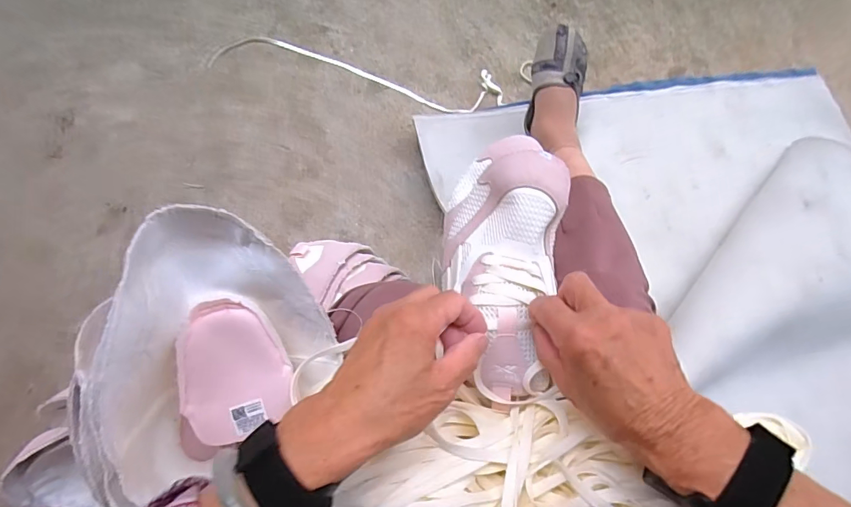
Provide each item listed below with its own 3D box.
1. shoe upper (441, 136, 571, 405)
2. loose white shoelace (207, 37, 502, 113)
[{"bbox_3d":[0.067,0.000,0.371,0.100,0.070,0.237,1,77,2],"label":"shoe upper"},{"bbox_3d":[-0.142,-0.349,0.838,0.576,0.012,0.091,12,78,7],"label":"loose white shoelace"}]

